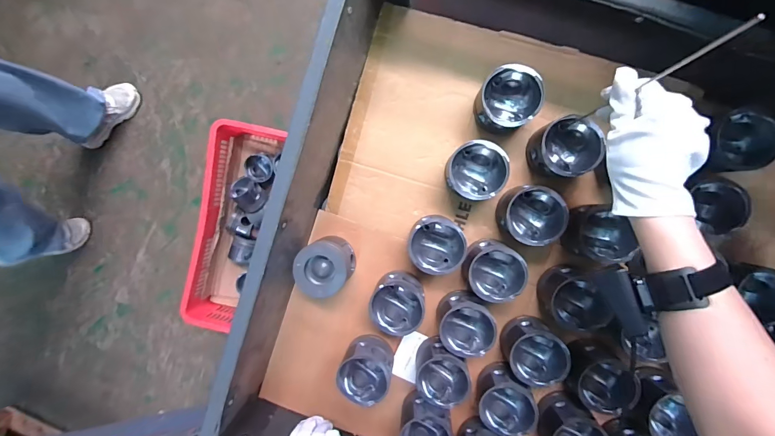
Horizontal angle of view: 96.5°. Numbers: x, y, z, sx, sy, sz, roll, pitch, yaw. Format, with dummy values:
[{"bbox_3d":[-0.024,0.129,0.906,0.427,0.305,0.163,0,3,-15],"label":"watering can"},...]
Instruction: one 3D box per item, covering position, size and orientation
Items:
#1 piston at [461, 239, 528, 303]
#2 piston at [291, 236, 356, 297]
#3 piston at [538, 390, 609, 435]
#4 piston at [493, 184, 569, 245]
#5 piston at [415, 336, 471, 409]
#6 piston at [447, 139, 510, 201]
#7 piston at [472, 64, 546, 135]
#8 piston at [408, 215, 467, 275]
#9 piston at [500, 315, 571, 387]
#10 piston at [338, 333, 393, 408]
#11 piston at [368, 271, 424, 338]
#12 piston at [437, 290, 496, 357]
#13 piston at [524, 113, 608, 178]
[{"bbox_3d":[0.166,0.079,0.547,0.090,0.077,0.085,0,96,5],"label":"piston"},{"bbox_3d":[-0.100,0.077,0.571,0.083,0.083,0.082,0,96,5],"label":"piston"},{"bbox_3d":[0.290,0.336,0.549,0.084,0.074,0.083,0,96,5],"label":"piston"},{"bbox_3d":[0.219,-0.005,0.535,0.084,0.079,0.082,0,96,5],"label":"piston"},{"bbox_3d":[0.088,0.246,0.569,0.081,0.075,0.086,-3,96,5],"label":"piston"},{"bbox_3d":[0.134,-0.073,0.537,0.087,0.077,0.083,0,96,5],"label":"piston"},{"bbox_3d":[0.180,-0.176,0.523,0.082,0.076,0.082,0,96,5],"label":"piston"},{"bbox_3d":[0.078,0.039,0.553,0.084,0.079,0.086,0,96,5],"label":"piston"},{"bbox_3d":[0.229,0.206,0.547,0.077,0.082,0.082,0,96,5],"label":"piston"},{"bbox_3d":[-0.035,0.251,0.584,0.084,0.076,0.083,0,96,5],"label":"piston"},{"bbox_3d":[0.018,0.134,0.568,0.082,0.081,0.085,0,96,5],"label":"piston"},{"bbox_3d":[0.125,0.166,0.561,0.081,0.075,0.084,0,96,5],"label":"piston"},{"bbox_3d":[0.264,-0.105,0.524,0.090,0.076,0.088,0,96,5],"label":"piston"}]

